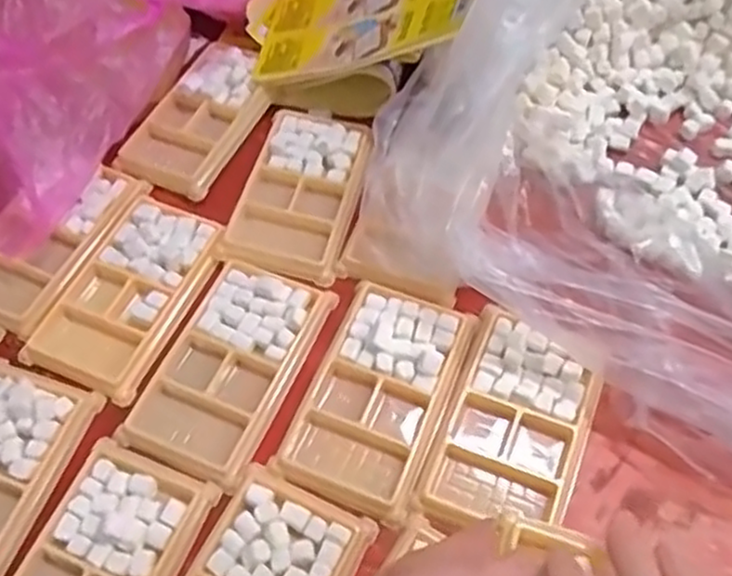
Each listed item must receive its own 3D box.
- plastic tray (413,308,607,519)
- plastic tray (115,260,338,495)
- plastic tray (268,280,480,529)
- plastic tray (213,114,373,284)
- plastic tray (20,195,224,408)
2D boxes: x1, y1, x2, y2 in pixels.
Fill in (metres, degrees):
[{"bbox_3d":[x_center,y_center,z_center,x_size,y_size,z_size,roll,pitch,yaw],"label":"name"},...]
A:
[{"bbox_3d":[0.086,0.078,0.428,0.078,0.016,0.124,19,61,14],"label":"plastic tray"},{"bbox_3d":[-0.082,0.046,0.452,0.078,0.017,0.133,21,62,15],"label":"plastic tray"},{"bbox_3d":[0.008,0.061,0.439,0.081,0.019,0.133,19,61,14],"label":"plastic tray"},{"bbox_3d":[-0.044,-0.068,0.519,0.075,0.016,0.133,11,60,9],"label":"plastic tray"},{"bbox_3d":[-0.149,0.004,0.484,0.081,0.024,0.134,22,62,15],"label":"plastic tray"}]

